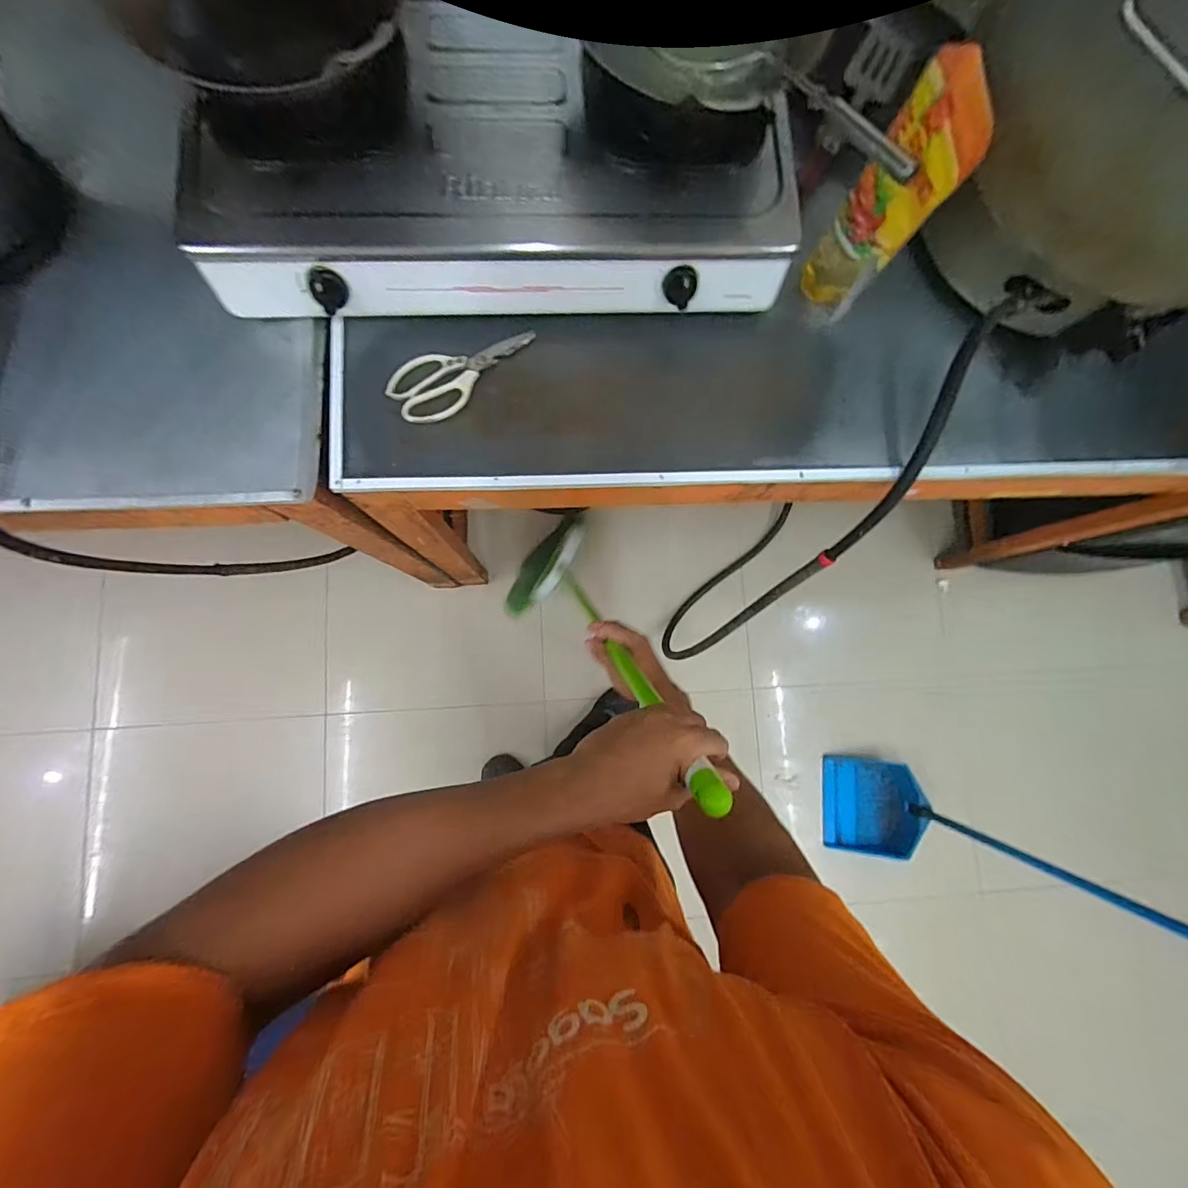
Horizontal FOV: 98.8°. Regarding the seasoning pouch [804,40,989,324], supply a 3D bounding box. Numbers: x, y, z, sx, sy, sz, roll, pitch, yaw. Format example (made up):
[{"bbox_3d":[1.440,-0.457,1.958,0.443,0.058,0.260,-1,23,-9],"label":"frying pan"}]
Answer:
[{"bbox_3d":[0.318,-0.439,0.579,0.032,0.277,0.124,-17,87,-9],"label":"seasoning pouch"}]

